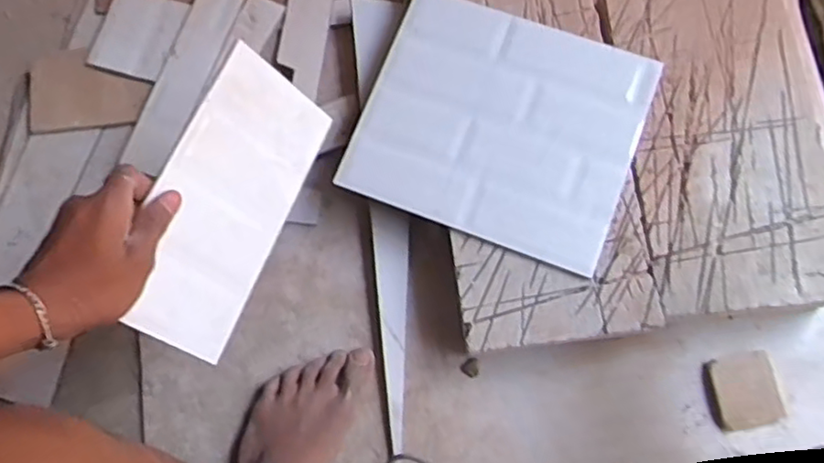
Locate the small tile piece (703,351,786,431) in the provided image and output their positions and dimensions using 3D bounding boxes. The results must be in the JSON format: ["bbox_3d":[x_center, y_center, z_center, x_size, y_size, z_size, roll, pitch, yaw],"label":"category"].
[{"bbox_3d":[0.354,0.168,0.678,0.071,0.010,0.074,-14,76,-3],"label":"small tile piece"}]

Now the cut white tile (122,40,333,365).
[{"bbox_3d":[-0.154,-0.026,0.535,0.114,0.012,0.244,36,67,-34],"label":"cut white tile"}]

